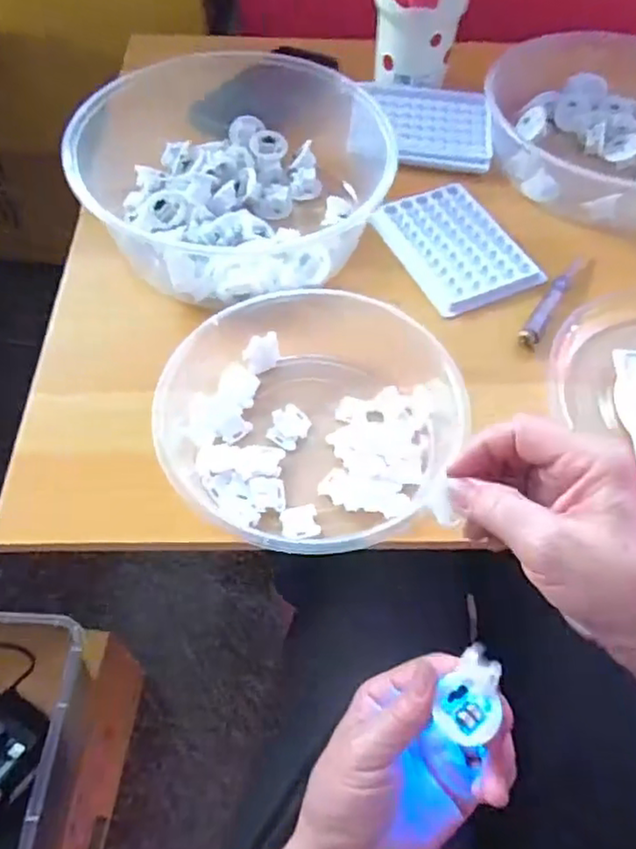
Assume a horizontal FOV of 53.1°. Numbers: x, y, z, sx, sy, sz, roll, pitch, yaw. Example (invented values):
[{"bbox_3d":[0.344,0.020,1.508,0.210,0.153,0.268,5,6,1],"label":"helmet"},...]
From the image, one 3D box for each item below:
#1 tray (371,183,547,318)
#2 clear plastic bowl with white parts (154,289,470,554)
[{"bbox_3d":[0.111,-0.147,0.522,0.094,0.007,0.128,-21,61,-14],"label":"tray"},{"bbox_3d":[-0.005,-0.012,0.416,0.187,0.046,0.205,1,58,-1],"label":"clear plastic bowl with white parts"}]

